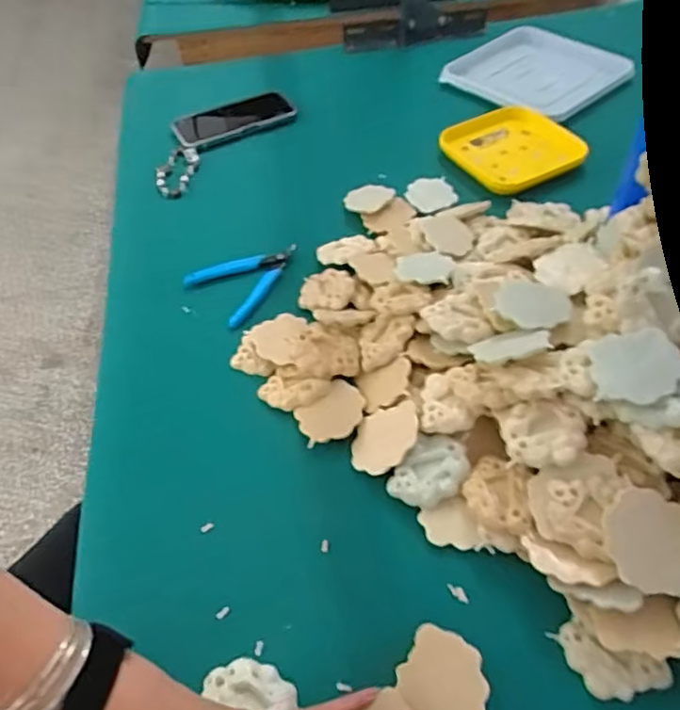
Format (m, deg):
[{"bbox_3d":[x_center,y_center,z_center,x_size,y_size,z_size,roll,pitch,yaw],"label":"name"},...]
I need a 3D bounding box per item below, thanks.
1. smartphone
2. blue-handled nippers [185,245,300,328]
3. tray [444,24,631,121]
[{"bbox_3d":[-0.154,-0.338,0.905,0.165,0.018,0.086,-25,52,-12],"label":"smartphone"},{"bbox_3d":[-0.097,-0.088,0.672,0.087,0.010,0.119,35,60,28],"label":"blue-handled nippers"},{"bbox_3d":[0.293,-0.419,0.932,0.227,0.028,0.219,35,66,29],"label":"tray"}]

